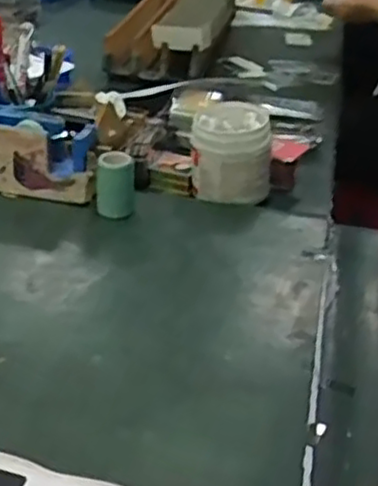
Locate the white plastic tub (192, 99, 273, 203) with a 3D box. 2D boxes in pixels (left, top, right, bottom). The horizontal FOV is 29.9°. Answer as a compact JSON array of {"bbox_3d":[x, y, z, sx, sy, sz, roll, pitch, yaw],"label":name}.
[{"bbox_3d":[0.053,-0.114,0.854,0.096,0.082,0.086,6,33,3],"label":"white plastic tub"}]

